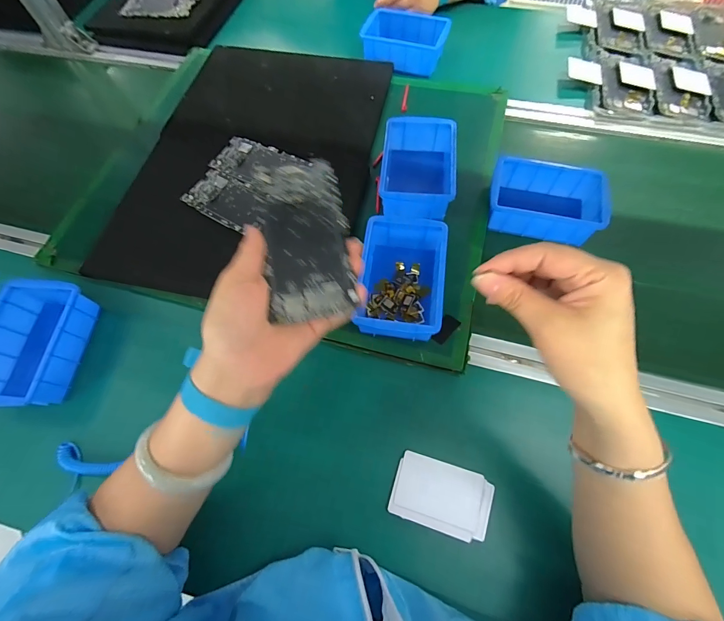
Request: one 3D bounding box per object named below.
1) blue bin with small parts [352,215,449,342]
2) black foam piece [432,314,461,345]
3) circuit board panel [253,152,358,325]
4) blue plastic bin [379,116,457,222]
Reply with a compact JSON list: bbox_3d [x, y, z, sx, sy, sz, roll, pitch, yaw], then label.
[{"bbox_3d":[0.047,-0.039,0.423,0.096,0.055,0.148,7,68,4],"label":"blue bin with small parts"},{"bbox_3d":[0.102,0.023,0.424,0.021,0.004,0.039,38,73,15],"label":"black foam piece"},{"bbox_3d":[-0.049,-0.066,0.297,0.072,0.007,0.153,-8,69,-2],"label":"circuit board panel"},{"bbox_3d":[0.079,-0.198,0.491,0.096,0.052,0.159,5,68,4],"label":"blue plastic bin"}]

